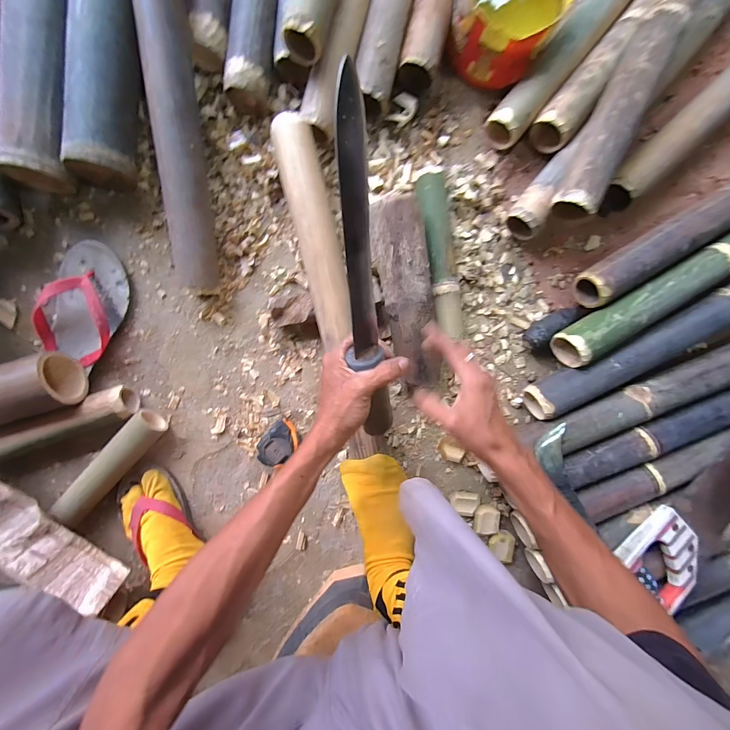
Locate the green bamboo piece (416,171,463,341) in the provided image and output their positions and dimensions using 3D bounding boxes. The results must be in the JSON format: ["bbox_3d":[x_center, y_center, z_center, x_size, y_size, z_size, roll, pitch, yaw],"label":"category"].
[{"bbox_3d":[0.111,-0.161,0.502,0.049,0.050,0.250,-9,94,-4],"label":"green bamboo piece"}]

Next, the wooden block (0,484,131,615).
[{"bbox_3d":[-0.467,0.222,0.438,0.294,0.070,0.050,42,129,-10],"label":"wooden block"}]

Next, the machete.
[{"bbox_3d":[-0.001,-0.059,0.301,0.034,0.026,0.314,-9,123,-4],"label":"machete"}]

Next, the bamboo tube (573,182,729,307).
[{"bbox_3d":[0.609,-0.271,0.520,0.633,0.065,0.068,-30,95,-2],"label":"bamboo tube"}]

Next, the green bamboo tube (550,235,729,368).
[{"bbox_3d":[0.580,-0.184,0.512,0.641,0.047,0.055,-30,95,-2],"label":"green bamboo tube"}]

